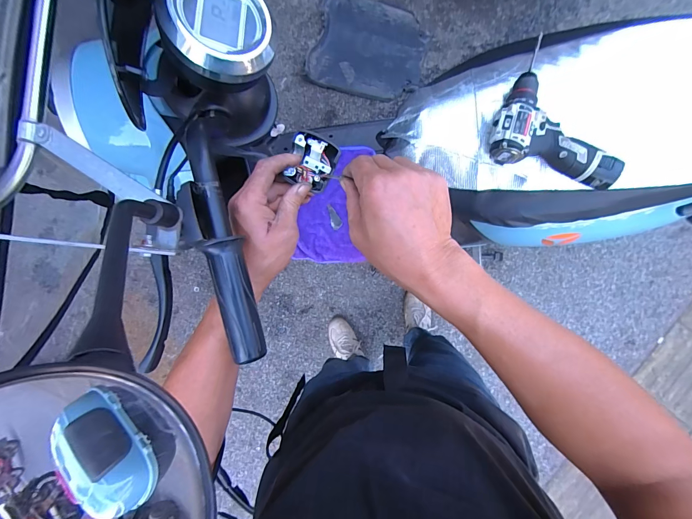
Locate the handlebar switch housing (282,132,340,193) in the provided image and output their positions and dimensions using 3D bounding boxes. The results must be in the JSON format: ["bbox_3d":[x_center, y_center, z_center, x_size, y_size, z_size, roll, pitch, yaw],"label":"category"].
[{"bbox_3d":[-0.039,-0.108,0.370,0.051,0.026,0.055,24,88,0],"label":"handlebar switch housing"}]

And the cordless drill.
[{"bbox_3d":[0.354,-0.242,0.532,0.195,0.050,0.218,19,88,4],"label":"cordless drill"}]

